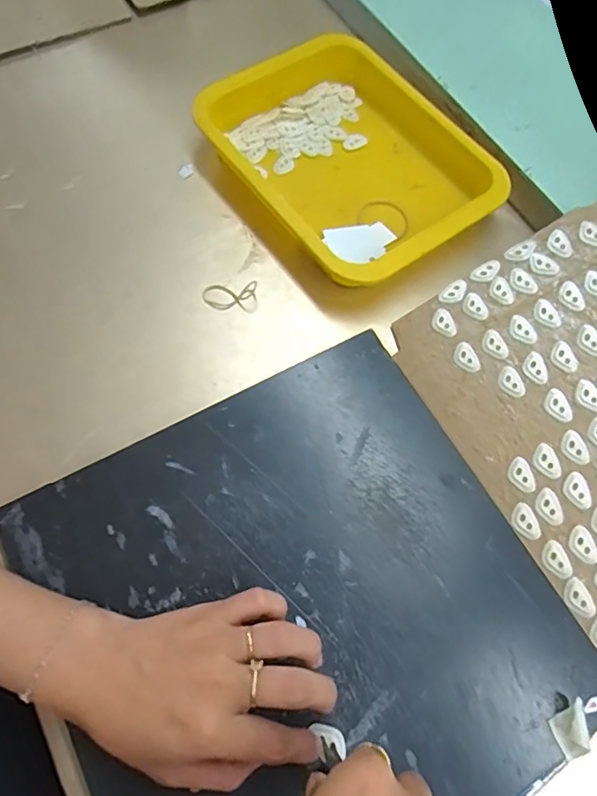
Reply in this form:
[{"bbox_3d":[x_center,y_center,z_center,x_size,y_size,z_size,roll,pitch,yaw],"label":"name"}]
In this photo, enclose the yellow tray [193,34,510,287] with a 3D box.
[{"bbox_3d":[0.052,-0.227,0.491,0.214,0.042,0.254,-34,73,-14],"label":"yellow tray"}]

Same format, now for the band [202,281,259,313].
[{"bbox_3d":[-0.058,-0.087,0.452,0.047,0.010,0.026,-2,68,-2],"label":"band"}]

